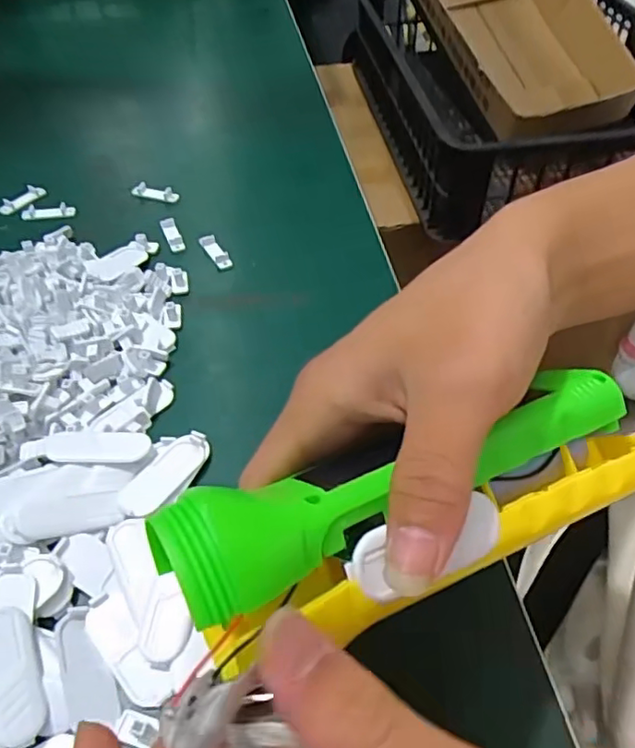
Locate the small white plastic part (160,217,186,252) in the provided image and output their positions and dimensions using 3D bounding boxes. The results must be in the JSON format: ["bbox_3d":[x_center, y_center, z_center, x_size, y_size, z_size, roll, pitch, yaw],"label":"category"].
[{"bbox_3d":[-0.101,-0.098,0.419,0.010,0.006,0.031,-19,51,-14],"label":"small white plastic part"}]

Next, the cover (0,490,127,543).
[{"bbox_3d":[-0.111,0.062,0.264,0.048,0.006,0.016,-6,47,-25],"label":"cover"}]

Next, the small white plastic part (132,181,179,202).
[{"bbox_3d":[-0.123,-0.138,0.456,0.038,0.006,0.010,13,50,13],"label":"small white plastic part"}]

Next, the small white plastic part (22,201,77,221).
[{"bbox_3d":[-0.197,-0.119,0.441,0.039,0.009,0.009,-6,49,-4],"label":"small white plastic part"}]

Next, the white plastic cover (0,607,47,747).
[{"bbox_3d":[-0.114,0.111,0.223,0.020,0.007,0.047,4,49,-37],"label":"white plastic cover"}]

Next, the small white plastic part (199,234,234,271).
[{"bbox_3d":[-0.069,-0.083,0.407,0.011,0.005,0.034,-25,52,-19],"label":"small white plastic part"}]

